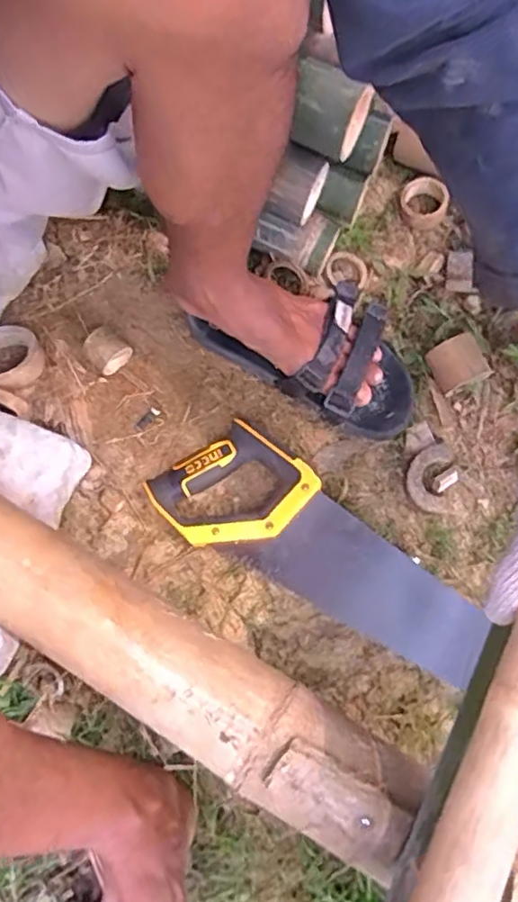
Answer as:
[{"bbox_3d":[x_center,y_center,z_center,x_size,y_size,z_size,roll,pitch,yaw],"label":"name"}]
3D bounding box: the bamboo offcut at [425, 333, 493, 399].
[{"bbox_3d":[0.213,-0.093,0.670,0.057,0.047,0.052,-26,78,-4],"label":"bamboo offcut"}]

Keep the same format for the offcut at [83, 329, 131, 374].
[{"bbox_3d":[-0.172,-0.114,0.701,0.045,0.040,0.044,-36,79,-6],"label":"offcut"}]

